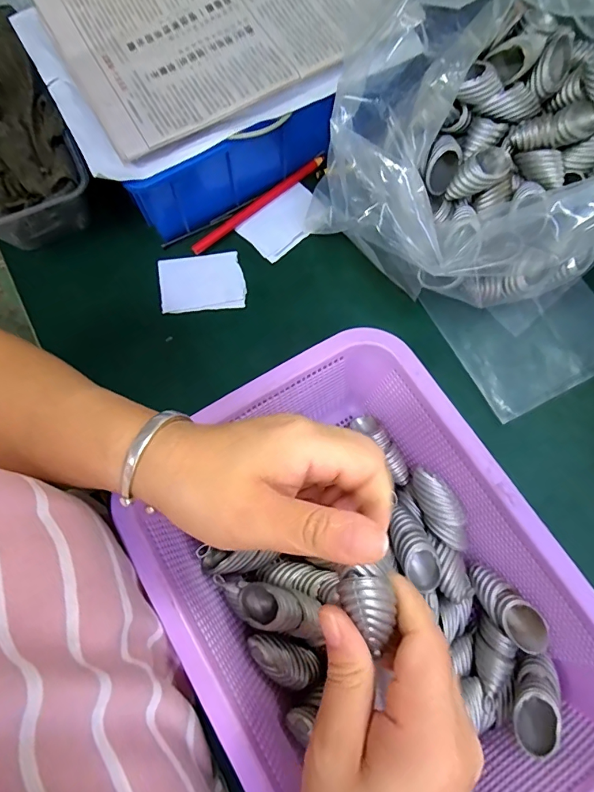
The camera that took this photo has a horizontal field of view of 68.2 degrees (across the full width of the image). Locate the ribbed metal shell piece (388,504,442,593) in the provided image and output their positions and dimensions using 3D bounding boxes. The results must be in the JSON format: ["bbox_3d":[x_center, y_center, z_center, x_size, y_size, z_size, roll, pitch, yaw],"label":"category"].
[{"bbox_3d":[0.080,0.108,0.306,0.026,0.020,0.056,-24,75,-8],"label":"ribbed metal shell piece"}]

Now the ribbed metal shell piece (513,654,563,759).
[{"bbox_3d":[0.152,0.191,0.277,0.026,0.020,0.057,28,51,8],"label":"ribbed metal shell piece"}]

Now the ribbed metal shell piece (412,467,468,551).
[{"bbox_3d":[0.102,0.080,0.310,0.023,0.018,0.063,-28,89,-9],"label":"ribbed metal shell piece"}]

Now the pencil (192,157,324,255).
[{"bbox_3d":[-0.037,-0.185,0.423,0.156,0.012,0.009,-40,77,-12],"label":"pencil"}]

